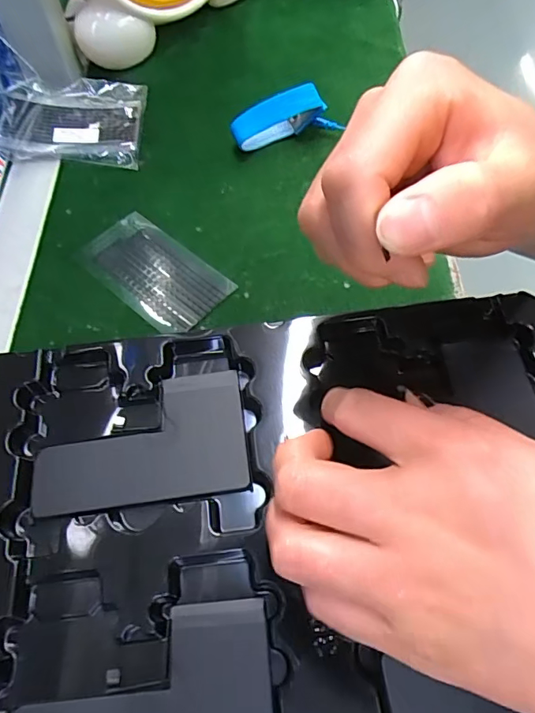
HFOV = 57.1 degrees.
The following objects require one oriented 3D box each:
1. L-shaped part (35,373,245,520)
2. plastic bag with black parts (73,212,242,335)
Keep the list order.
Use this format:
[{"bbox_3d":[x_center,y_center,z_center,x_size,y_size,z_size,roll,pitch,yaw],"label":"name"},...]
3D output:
[{"bbox_3d":[-0.058,0.039,0.227,0.094,0.004,0.057,-8,61,-4],"label":"L-shaped part"},{"bbox_3d":[-0.080,-0.061,0.342,0.107,0.005,0.058,38,68,19],"label":"plastic bag with black parts"}]

